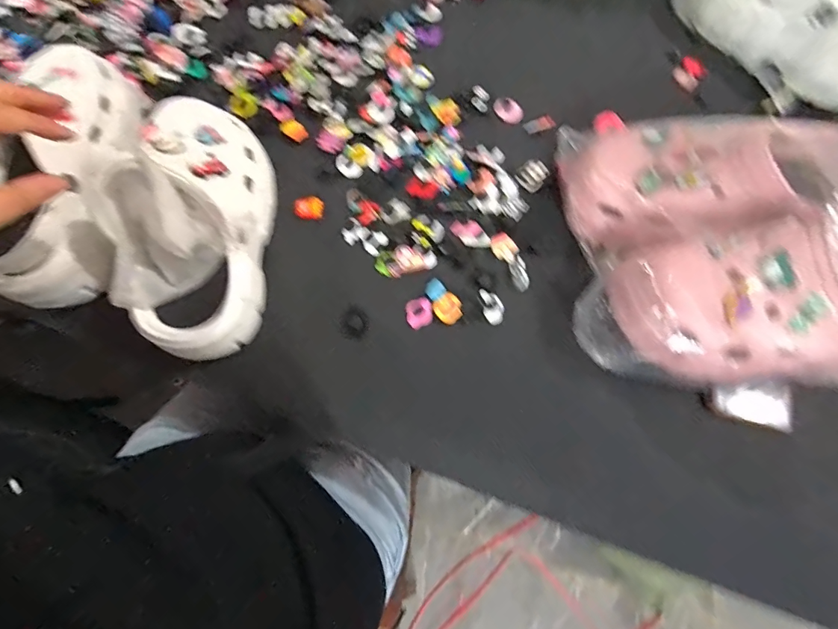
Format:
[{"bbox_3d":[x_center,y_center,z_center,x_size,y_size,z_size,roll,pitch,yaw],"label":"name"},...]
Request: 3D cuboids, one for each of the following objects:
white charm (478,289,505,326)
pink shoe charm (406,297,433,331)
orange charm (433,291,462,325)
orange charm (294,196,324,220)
[{"bbox_3d":[0.070,-0.008,0.411,0.019,0.006,0.036,-15,72,-6],"label":"white charm"},{"bbox_3d":[0.000,-0.001,0.411,0.024,0.007,0.028,-12,72,-5],"label":"pink shoe charm"},{"bbox_3d":[0.028,-0.006,0.408,0.026,0.006,0.027,0,71,-1],"label":"orange charm"},{"bbox_3d":[-0.113,-0.111,0.445,0.027,0.013,0.022,-4,71,-2],"label":"orange charm"}]

